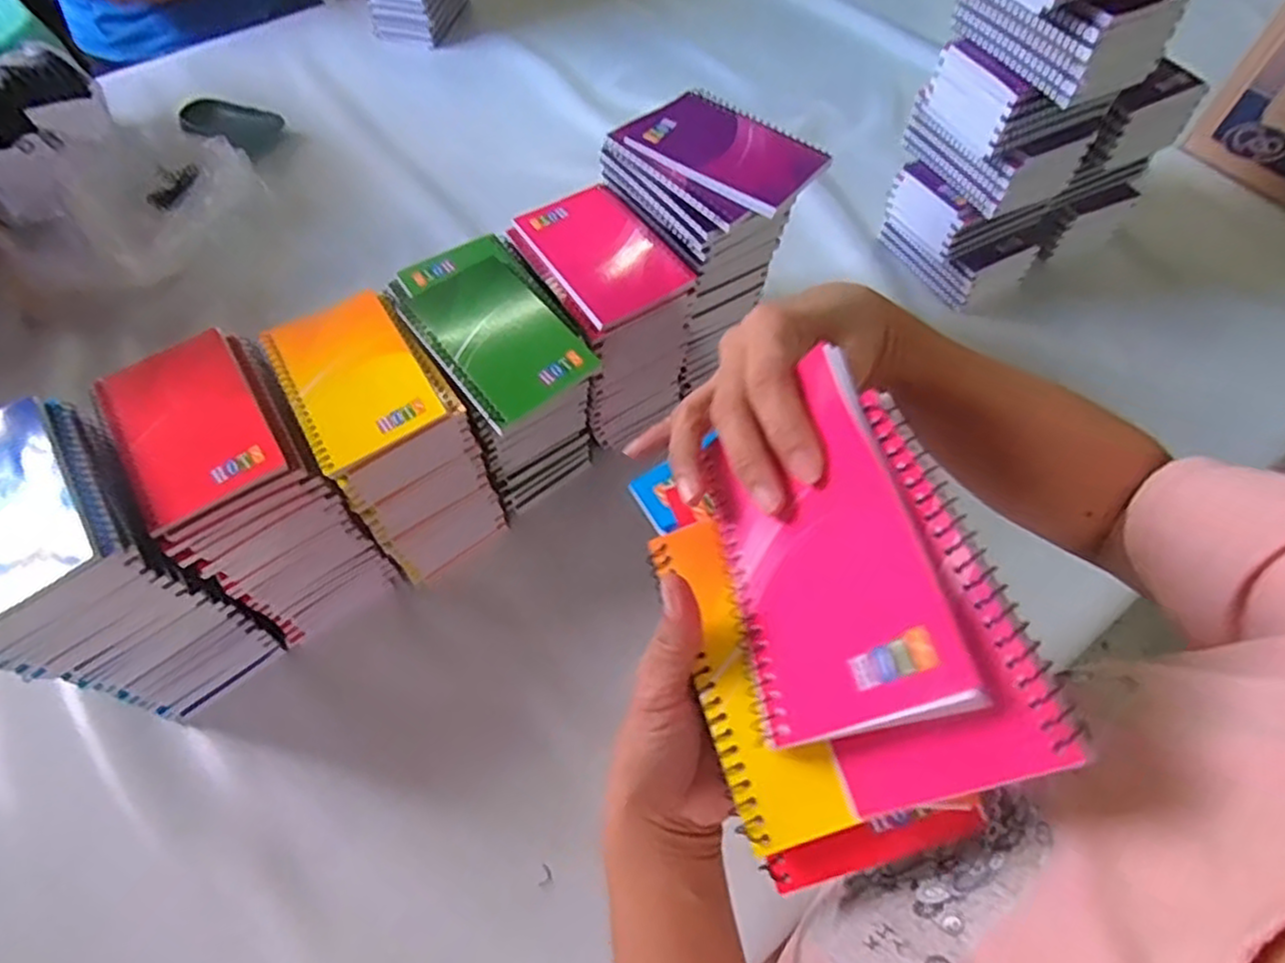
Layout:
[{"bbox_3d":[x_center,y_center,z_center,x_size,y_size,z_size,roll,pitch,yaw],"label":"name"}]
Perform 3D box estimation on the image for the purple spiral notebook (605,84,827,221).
[{"bbox_3d":[0.059,-0.247,0.495,0.138,0.014,0.093,40,68,19],"label":"purple spiral notebook"}]

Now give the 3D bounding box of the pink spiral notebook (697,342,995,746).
[{"bbox_3d":[0.062,0.028,0.255,0.007,0.089,0.125,8,57,-37],"label":"pink spiral notebook"}]

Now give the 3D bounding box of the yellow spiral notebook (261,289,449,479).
[{"bbox_3d":[-0.192,-0.072,0.445,0.082,0.012,0.134,-29,65,-15],"label":"yellow spiral notebook"}]

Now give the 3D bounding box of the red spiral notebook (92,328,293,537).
[{"bbox_3d":[-0.283,-0.037,0.421,0.084,0.008,0.131,-32,66,-17],"label":"red spiral notebook"}]

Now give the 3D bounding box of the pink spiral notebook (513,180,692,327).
[{"bbox_3d":[-0.030,-0.173,0.508,0.082,0.014,0.130,-30,65,-16],"label":"pink spiral notebook"}]

